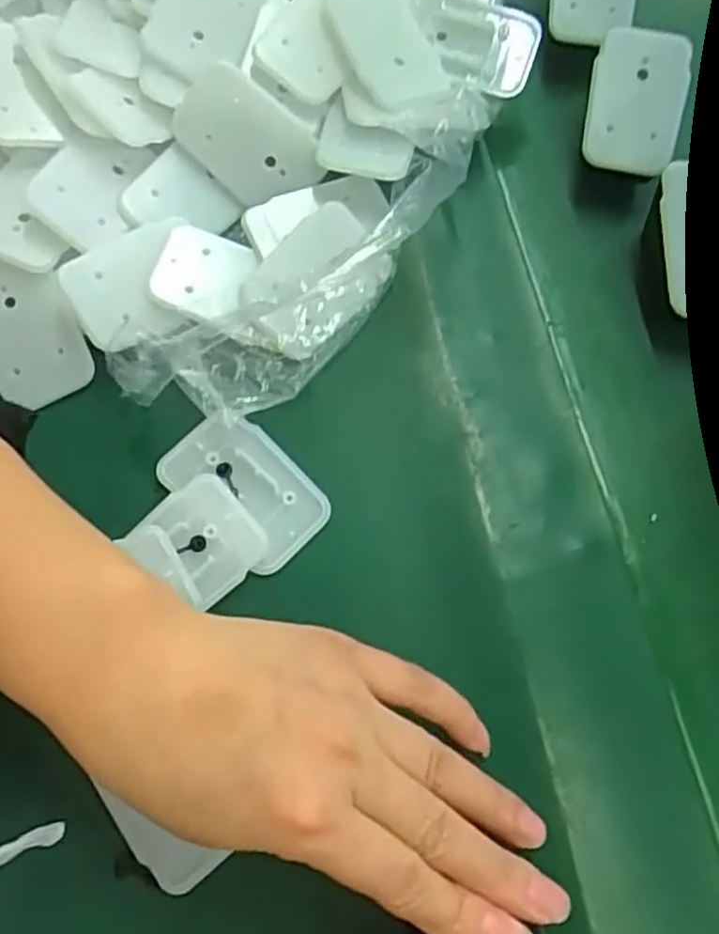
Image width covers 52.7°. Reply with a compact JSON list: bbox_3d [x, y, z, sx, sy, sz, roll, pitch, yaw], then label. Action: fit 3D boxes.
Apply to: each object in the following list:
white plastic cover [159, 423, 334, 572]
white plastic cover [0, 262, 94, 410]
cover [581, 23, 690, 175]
[{"bbox_3d":[-0.047,0.009,0.298,0.068,0.006,0.042,42,75,12],"label":"white plastic cover"},{"bbox_3d":[-0.146,-0.060,0.316,0.047,0.004,0.066,-23,91,8],"label":"white plastic cover"},{"bbox_3d":[0.126,-0.167,0.331,0.042,0.007,0.062,11,92,0],"label":"cover"}]

